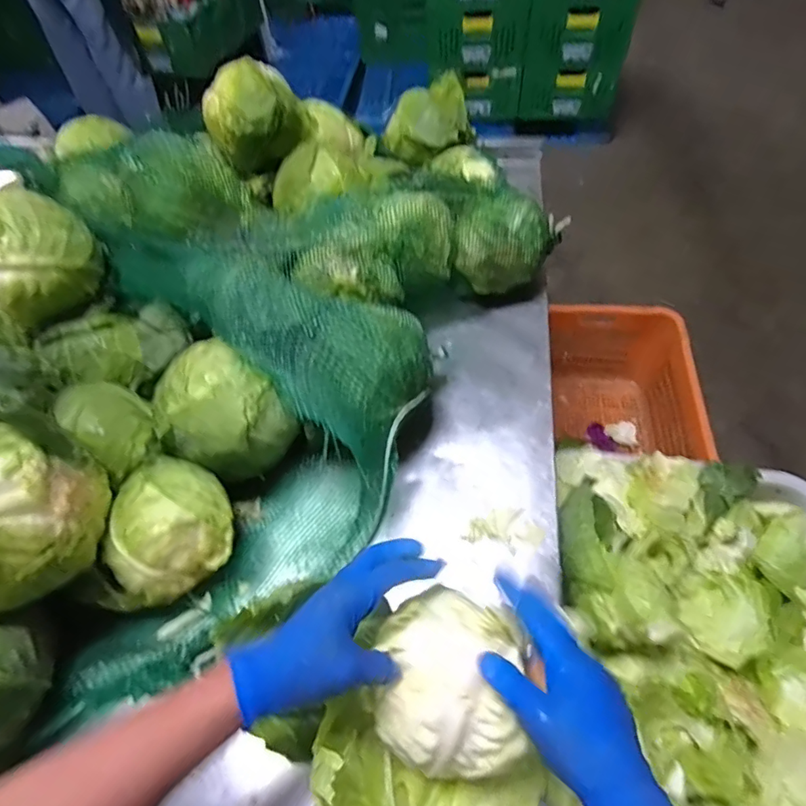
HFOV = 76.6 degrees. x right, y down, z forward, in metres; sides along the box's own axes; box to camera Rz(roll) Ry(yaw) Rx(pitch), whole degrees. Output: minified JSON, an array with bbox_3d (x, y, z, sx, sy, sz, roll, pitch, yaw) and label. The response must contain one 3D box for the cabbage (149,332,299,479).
[{"bbox_3d":[-0.208,0.014,0.560,0.133,0.113,0.114,29,62,22],"label":"cabbage"}]

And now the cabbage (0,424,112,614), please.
[{"bbox_3d":[-0.346,0.097,0.428,0.129,0.108,0.135,-2,55,3],"label":"cabbage"}]

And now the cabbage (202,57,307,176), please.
[{"bbox_3d":[-0.220,-0.427,0.760,0.139,0.109,0.109,-28,58,-14],"label":"cabbage"}]

